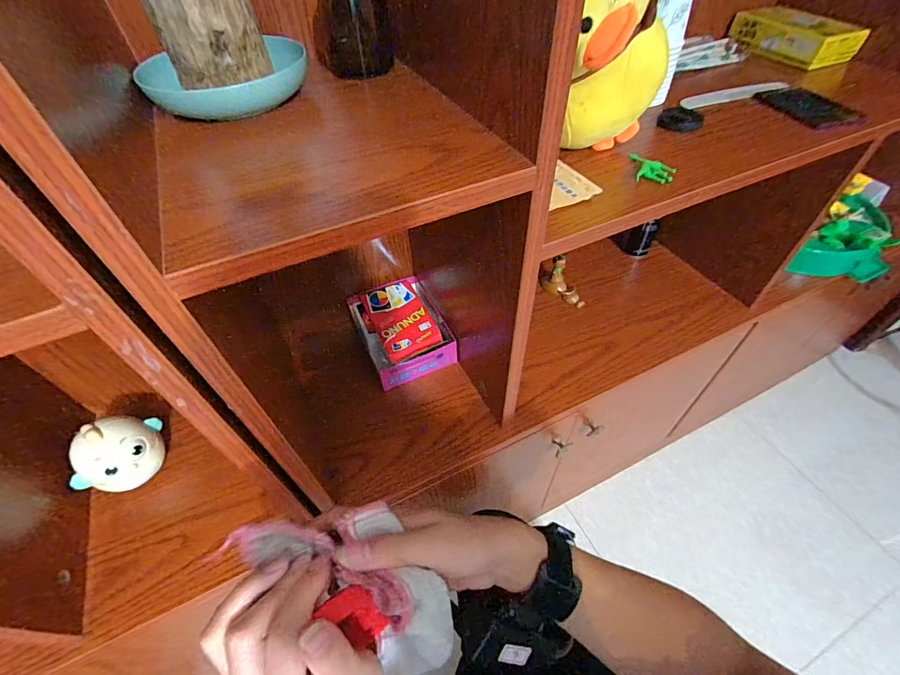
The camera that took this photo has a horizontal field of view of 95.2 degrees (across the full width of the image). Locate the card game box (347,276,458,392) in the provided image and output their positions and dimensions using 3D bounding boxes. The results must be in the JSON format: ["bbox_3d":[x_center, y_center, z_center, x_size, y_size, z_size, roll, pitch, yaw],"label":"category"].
[{"bbox_3d":[-0.078,-0.012,0.683,0.128,0.053,0.182,-20,53,-13],"label":"card game box"}]

